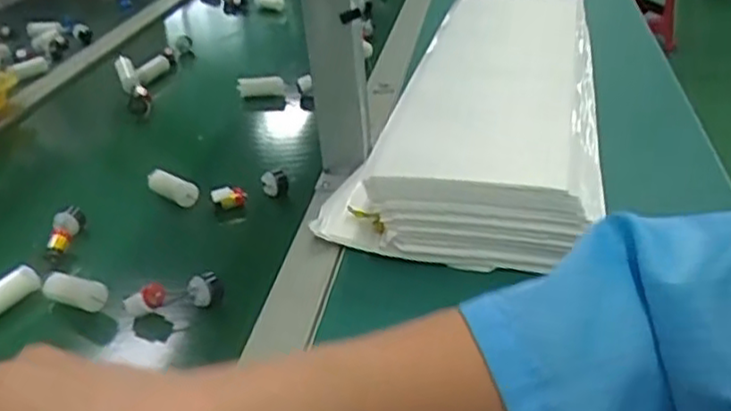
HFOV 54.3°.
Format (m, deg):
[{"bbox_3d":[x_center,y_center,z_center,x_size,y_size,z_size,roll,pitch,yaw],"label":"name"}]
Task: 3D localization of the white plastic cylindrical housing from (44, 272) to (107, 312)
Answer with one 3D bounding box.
[{"bbox_3d":[-0.207,0.063,0.509,0.056,0.019,0.020,7,34,26],"label":"white plastic cylindrical housing"}]

